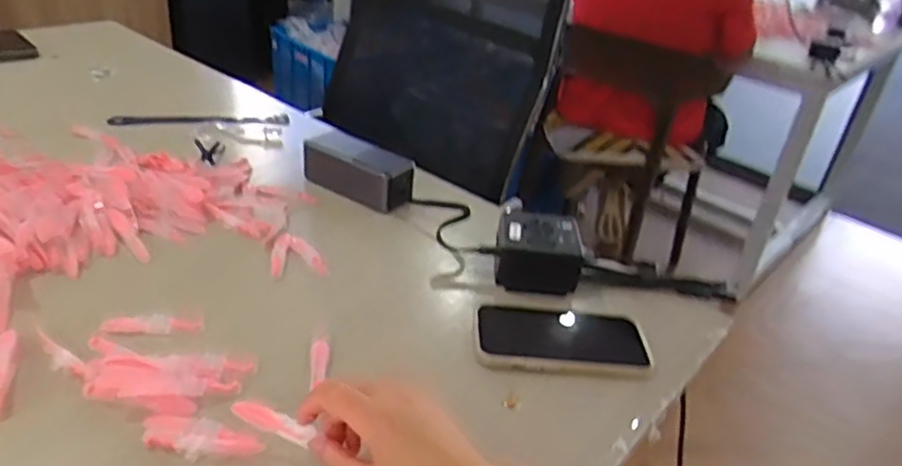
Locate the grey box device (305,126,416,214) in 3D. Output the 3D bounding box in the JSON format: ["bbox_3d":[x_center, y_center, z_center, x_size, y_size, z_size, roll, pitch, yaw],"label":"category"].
[{"bbox_3d":[-0.104,-0.073,0.748,0.128,0.052,0.057,25,35,27],"label":"grey box device"}]

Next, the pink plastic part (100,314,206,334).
[{"bbox_3d":[-0.238,0.073,0.529,0.076,0.008,0.016,0,32,-13],"label":"pink plastic part"}]

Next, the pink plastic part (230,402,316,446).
[{"bbox_3d":[-0.115,0.124,0.426,0.056,0.015,0.010,18,32,11],"label":"pink plastic part"}]

